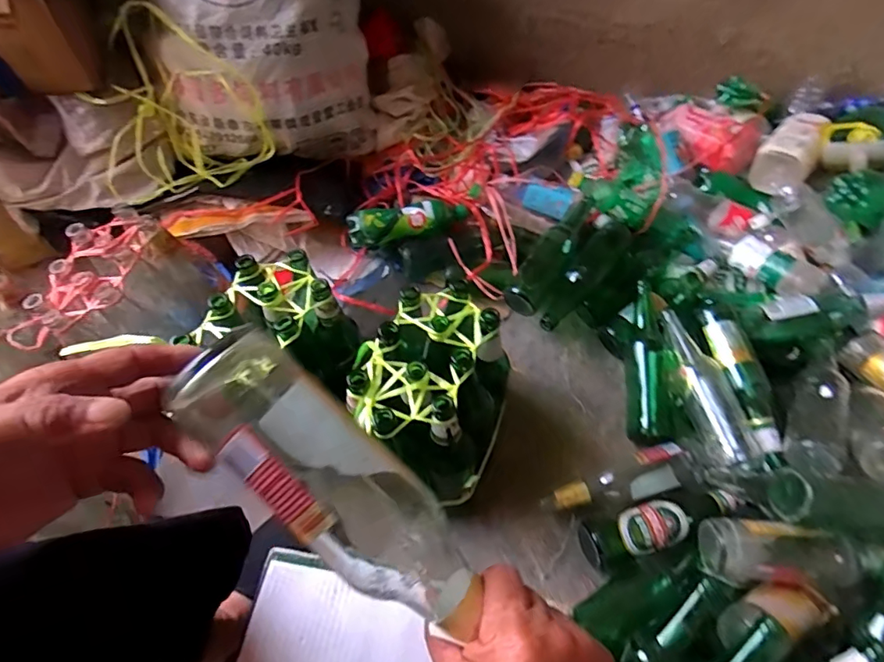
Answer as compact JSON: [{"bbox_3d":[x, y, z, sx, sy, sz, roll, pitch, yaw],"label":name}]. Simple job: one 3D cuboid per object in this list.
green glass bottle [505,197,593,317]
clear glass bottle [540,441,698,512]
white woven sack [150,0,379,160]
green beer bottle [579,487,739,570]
[{"bbox_3d":[0.197,-0.139,0.915,0.066,0.067,0.263,27,62,16],"label":"green glass bottle"},{"bbox_3d":[0.259,0.227,0.756,0.233,0.067,0.066,-14,59,-9],"label":"clear glass bottle"},{"bbox_3d":[-0.302,-0.567,0.868,0.393,0.437,0.310,-11,58,-7],"label":"white woven sack"},{"bbox_3d":[0.307,0.263,0.706,0.230,0.061,0.080,-14,59,-9],"label":"green beer bottle"}]

